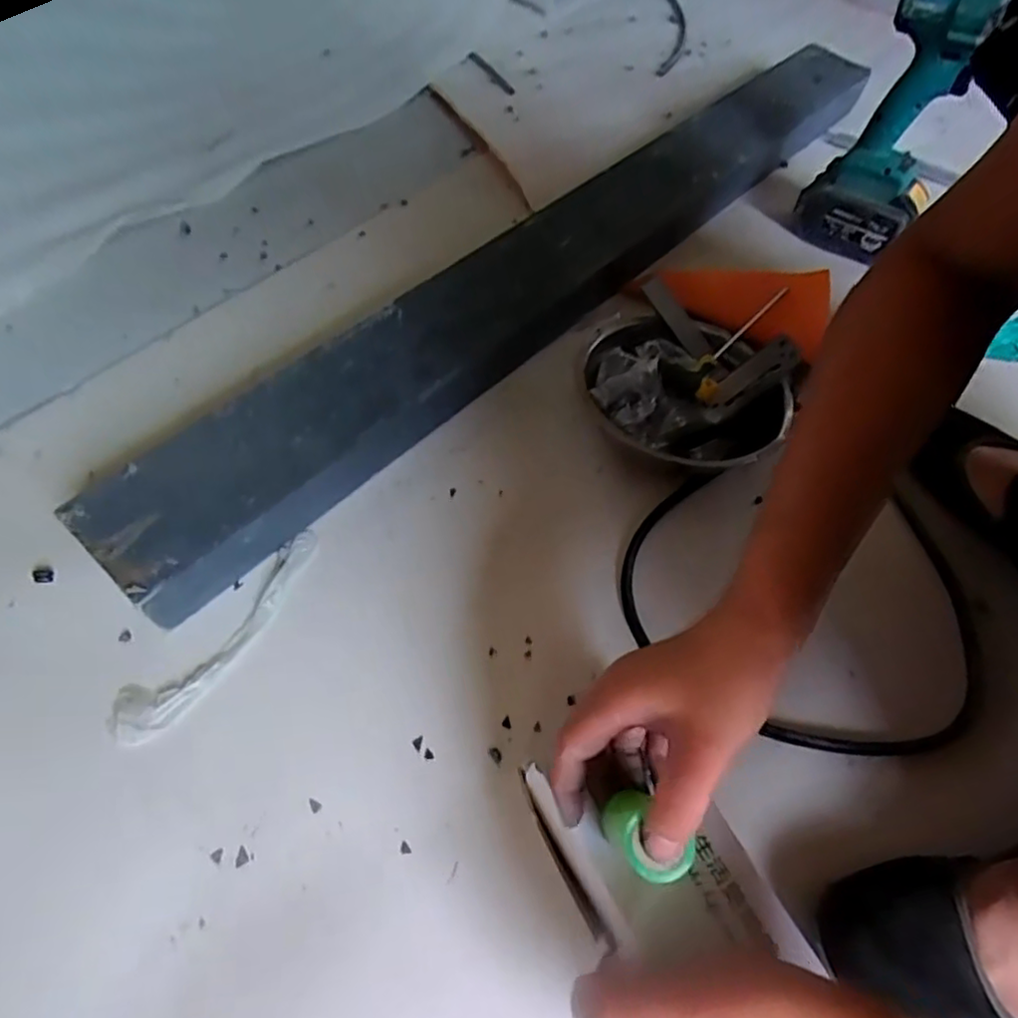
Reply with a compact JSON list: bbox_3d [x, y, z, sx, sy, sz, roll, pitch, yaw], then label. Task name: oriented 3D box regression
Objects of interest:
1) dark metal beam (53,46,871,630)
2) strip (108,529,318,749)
[{"bbox_3d":[0.075,-0.262,0.664,0.110,0.075,1.033,38,62,20],"label":"dark metal beam"},{"bbox_3d":[-0.200,0.087,0.455,0.045,0.006,0.183,32,60,17],"label":"strip"}]

